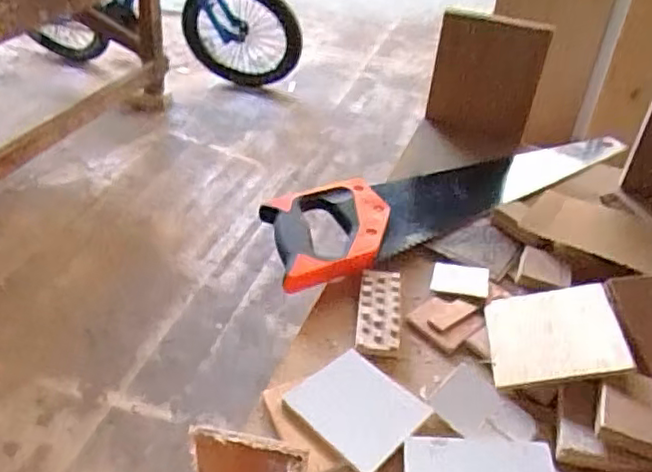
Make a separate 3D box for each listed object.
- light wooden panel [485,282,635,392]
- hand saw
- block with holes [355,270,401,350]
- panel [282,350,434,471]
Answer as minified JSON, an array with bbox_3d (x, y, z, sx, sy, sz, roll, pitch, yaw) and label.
[{"bbox_3d":[0.185,0.080,0.525,0.099,0.008,0.098,-15,34,18],"label":"light wooden panel"},{"bbox_3d":[0.148,-0.050,0.700,0.456,0.027,0.115,-16,41,-25],"label":"hand saw"},{"bbox_3d":[0.048,0.063,0.567,0.038,0.007,0.090,6,37,3],"label":"block with holes"},{"bbox_3d":[0.024,0.127,0.485,0.086,0.004,0.080,31,44,31],"label":"panel"}]

